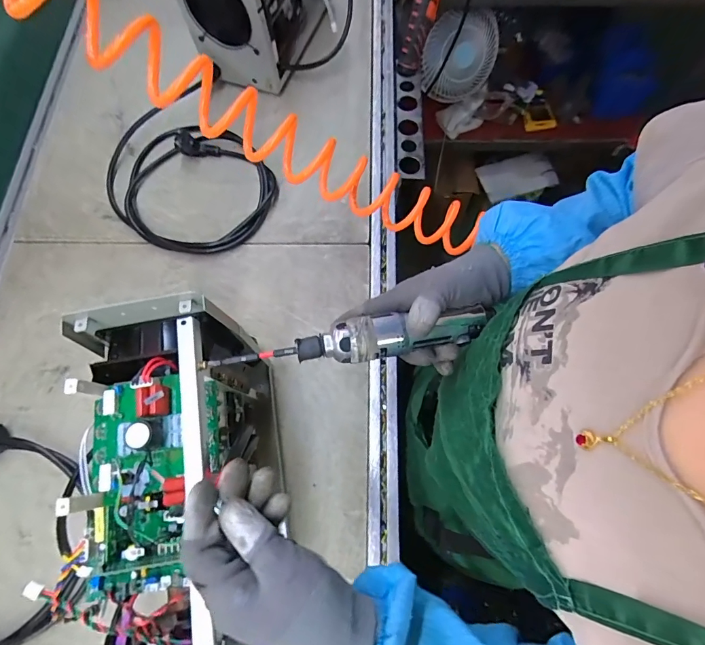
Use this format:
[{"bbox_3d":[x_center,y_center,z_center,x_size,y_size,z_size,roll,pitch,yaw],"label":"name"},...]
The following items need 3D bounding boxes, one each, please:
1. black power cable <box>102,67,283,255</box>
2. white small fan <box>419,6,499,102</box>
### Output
[{"bbox_3d":[-0.288,-0.258,0.681,0.276,0.040,0.328,-30,72,-8],"label":"black power cable"},{"bbox_3d":[0.266,-0.650,0.971,0.199,0.188,0.059,-5,71,1],"label":"white small fan"}]

